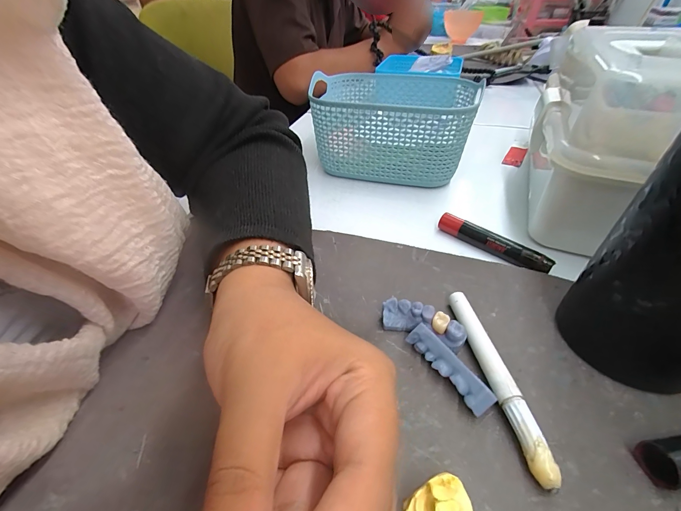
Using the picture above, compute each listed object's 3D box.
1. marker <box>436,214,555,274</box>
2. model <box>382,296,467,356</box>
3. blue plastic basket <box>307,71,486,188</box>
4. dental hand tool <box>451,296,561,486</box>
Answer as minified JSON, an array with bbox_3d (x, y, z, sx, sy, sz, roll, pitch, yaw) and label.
[{"bbox_3d":[0.120,-0.011,0.251,0.088,0.013,0.013,32,50,31],"label":"marker"},{"bbox_3d":[0.050,0.041,0.192,0.050,0.014,0.015,20,45,22],"label":"model"},{"bbox_3d":[0.056,-0.142,0.352,0.160,0.080,0.123,10,42,12],"label":"blue plastic basket"},{"bbox_3d":[0.082,0.063,0.171,0.011,0.014,0.104,-4,41,-5],"label":"dental hand tool"}]

